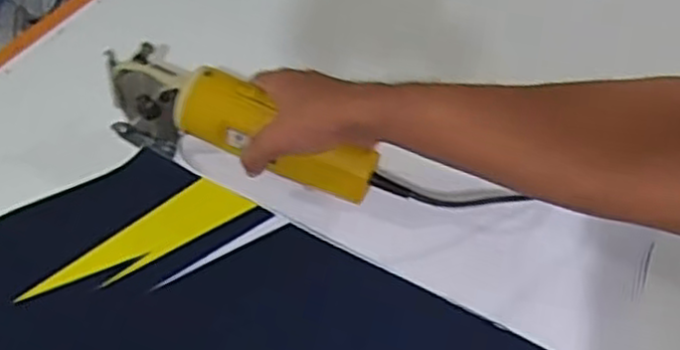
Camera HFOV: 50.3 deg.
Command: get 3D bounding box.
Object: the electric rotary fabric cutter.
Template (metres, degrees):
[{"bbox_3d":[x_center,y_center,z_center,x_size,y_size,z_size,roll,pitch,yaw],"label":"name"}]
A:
[{"bbox_3d":[-0.075,-0.038,0.606,0.263,0.070,0.060,20,57,15],"label":"electric rotary fabric cutter"}]

